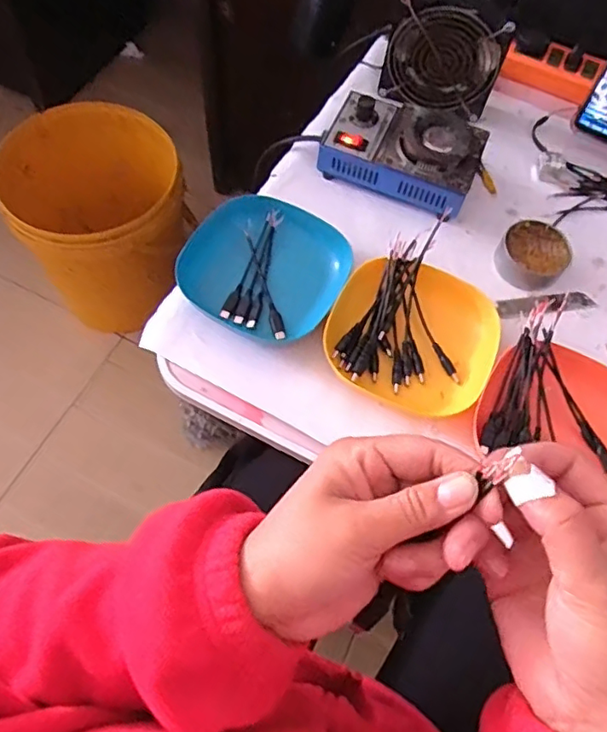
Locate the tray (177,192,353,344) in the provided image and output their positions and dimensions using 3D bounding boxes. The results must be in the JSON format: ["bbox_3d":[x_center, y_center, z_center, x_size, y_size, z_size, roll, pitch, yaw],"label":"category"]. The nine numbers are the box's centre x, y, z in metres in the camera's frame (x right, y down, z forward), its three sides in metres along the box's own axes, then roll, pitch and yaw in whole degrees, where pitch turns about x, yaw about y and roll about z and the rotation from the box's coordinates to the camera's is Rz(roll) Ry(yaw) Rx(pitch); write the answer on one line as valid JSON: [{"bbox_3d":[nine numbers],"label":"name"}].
[{"bbox_3d":[-0.033,-0.093,0.531,0.135,0.024,0.135,28,66,9],"label":"tray"}]

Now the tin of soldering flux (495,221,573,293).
[{"bbox_3d":[0.220,-0.105,0.561,0.063,0.027,0.064,1,64,-3],"label":"tin of soldering flux"}]

